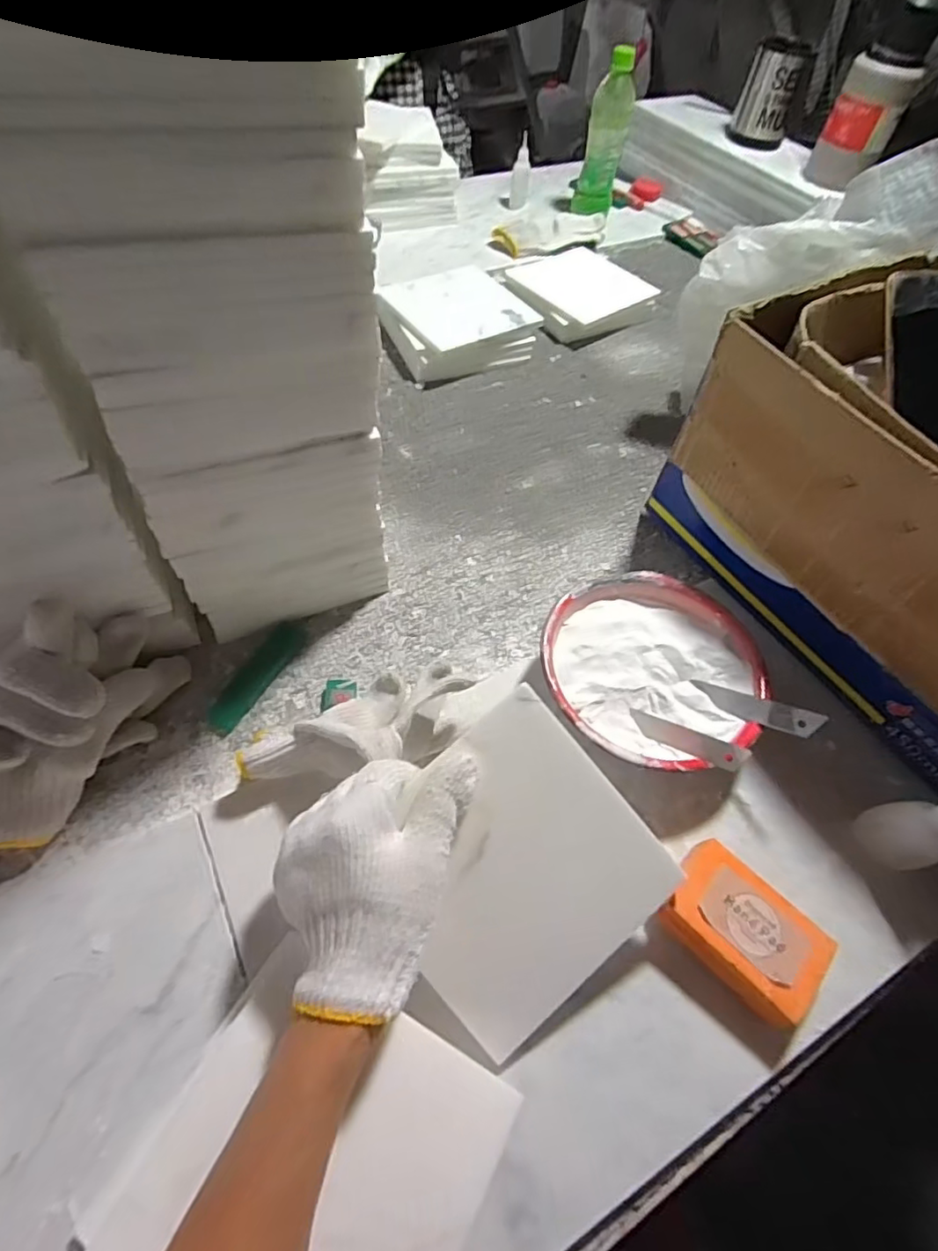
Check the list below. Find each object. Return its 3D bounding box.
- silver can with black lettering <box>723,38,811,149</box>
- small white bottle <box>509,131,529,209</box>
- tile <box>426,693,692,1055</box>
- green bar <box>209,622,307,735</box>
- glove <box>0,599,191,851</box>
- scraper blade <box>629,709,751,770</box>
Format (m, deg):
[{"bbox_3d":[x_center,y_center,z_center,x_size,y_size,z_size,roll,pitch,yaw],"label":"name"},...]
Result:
[{"bbox_3d":[0.465,-0.823,0.916,0.091,0.113,0.078,21,59,10],"label":"silver can with black lettering"},{"bbox_3d":[0.084,-0.736,0.954,0.030,0.097,0.029,5,57,1],"label":"small white bottle"},{"bbox_3d":[0.027,0.141,0.342,0.147,0.005,0.148,-40,90,-10],"label":"tile"},{"bbox_3d":[-0.172,0.039,0.479,0.029,0.005,0.106,24,60,13],"label":"green bar"},{"bbox_3d":[-0.270,0.062,0.390,0.083,0.099,0.157,40,64,21],"label":"glove"},{"bbox_3d":[0.152,0.080,0.414,0.090,0.006,0.017,17,89,53],"label":"scraper blade"}]

